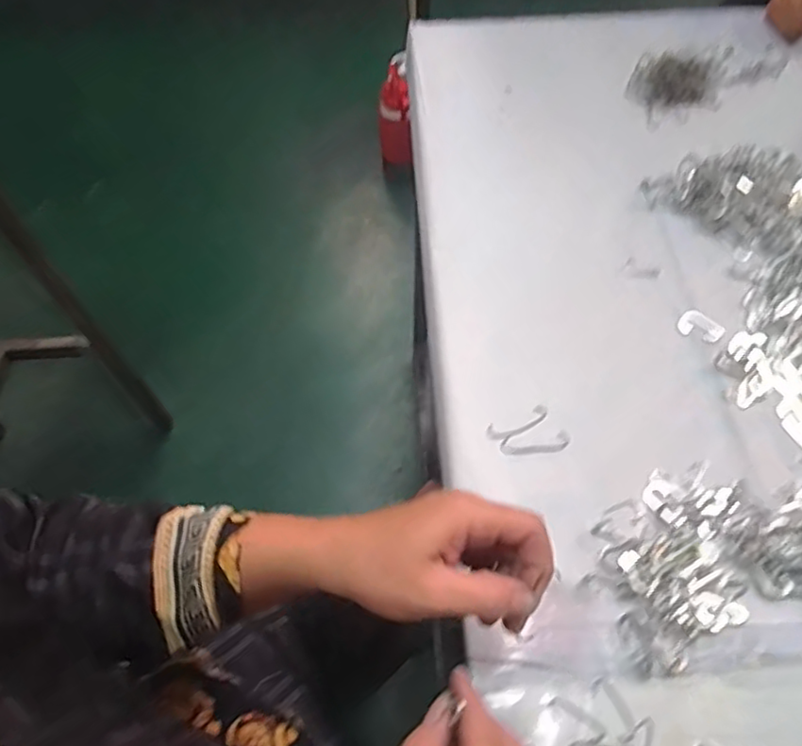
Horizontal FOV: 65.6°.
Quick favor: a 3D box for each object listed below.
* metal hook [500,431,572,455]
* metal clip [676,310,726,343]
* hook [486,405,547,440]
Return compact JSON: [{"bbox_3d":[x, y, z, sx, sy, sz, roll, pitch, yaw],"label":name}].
[{"bbox_3d":[0.108,0.057,0.499,0.057,0.004,0.014,-8,58,-4],"label":"metal hook"},{"bbox_3d":[0.265,-0.040,0.549,0.037,0.010,0.022,31,64,18],"label":"metal clip"},{"bbox_3d":[0.096,0.042,0.508,0.054,0.004,0.016,-20,60,-11],"label":"hook"}]

